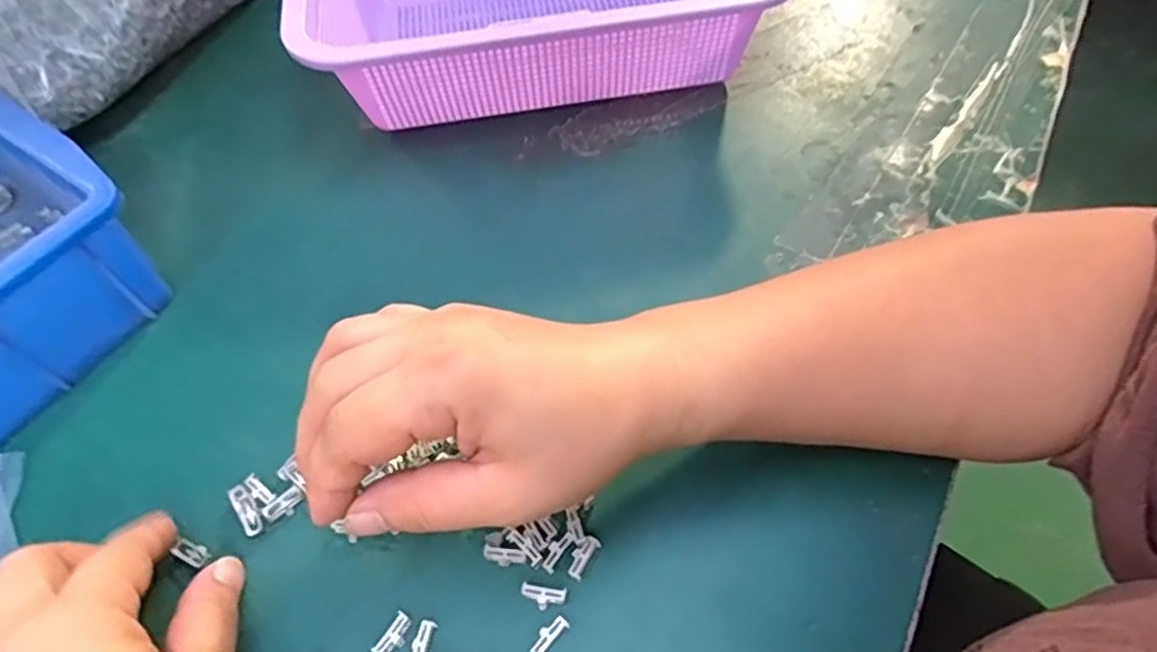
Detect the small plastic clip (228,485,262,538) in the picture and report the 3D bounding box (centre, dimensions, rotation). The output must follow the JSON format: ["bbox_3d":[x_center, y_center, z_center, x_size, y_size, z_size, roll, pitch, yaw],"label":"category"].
[{"bbox_3d":[-0.135,0.075,0.287,0.008,0.005,0.022,-30,61,-16],"label":"small plastic clip"}]

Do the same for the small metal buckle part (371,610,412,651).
[{"bbox_3d":[-0.067,0.113,0.258,0.008,0.006,0.016,23,61,16],"label":"small metal buckle part"}]

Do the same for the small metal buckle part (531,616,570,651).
[{"bbox_3d":[-0.011,0.111,0.253,0.007,0.004,0.016,37,66,23],"label":"small metal buckle part"}]

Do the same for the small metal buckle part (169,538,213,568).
[{"bbox_3d":[-0.152,0.090,0.279,0.015,0.004,0.008,20,60,14],"label":"small metal buckle part"}]

